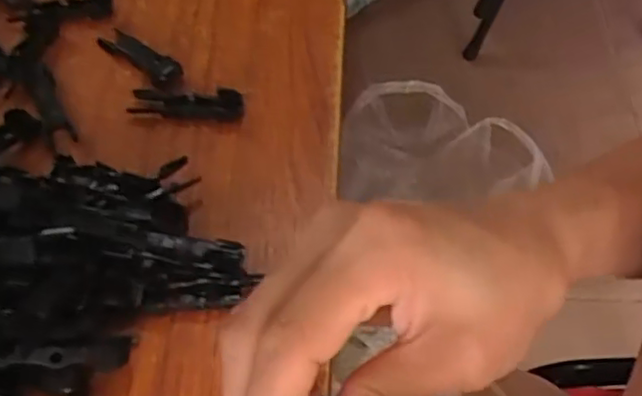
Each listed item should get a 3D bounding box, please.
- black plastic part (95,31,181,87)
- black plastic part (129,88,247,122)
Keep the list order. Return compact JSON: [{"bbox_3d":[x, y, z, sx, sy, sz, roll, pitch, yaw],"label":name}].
[{"bbox_3d":[-0.097,-0.076,0.358,0.055,0.009,0.015,37,62,22],"label":"black plastic part"},{"bbox_3d":[-0.067,-0.047,0.337,0.056,0.012,0.015,6,55,3],"label":"black plastic part"}]

